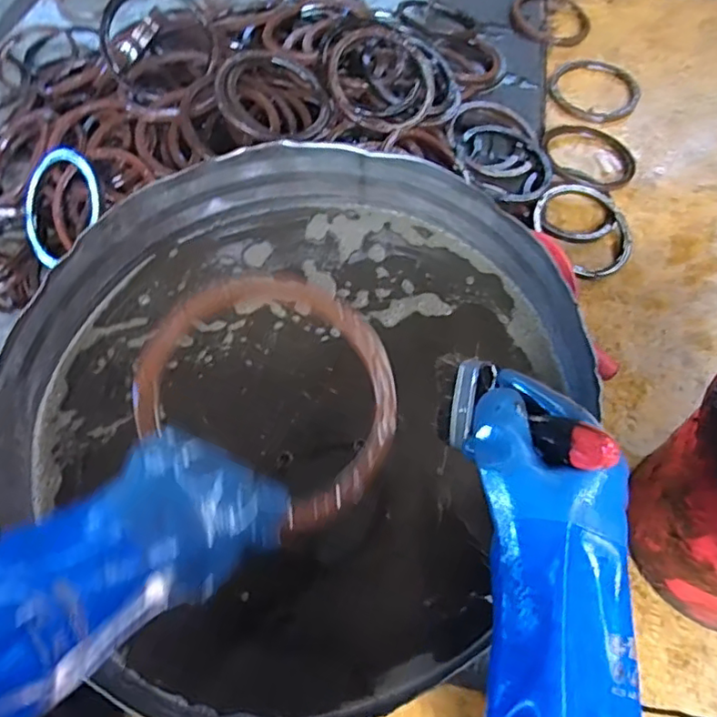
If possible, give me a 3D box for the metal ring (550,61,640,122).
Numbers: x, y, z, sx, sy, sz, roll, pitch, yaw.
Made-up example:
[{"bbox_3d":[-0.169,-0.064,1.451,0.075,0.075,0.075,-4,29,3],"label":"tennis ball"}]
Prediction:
[{"bbox_3d":[0.507,-0.579,1.264,0.184,0.018,0.193,0,59,1],"label":"metal ring"}]

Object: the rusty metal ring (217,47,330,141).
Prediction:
[{"bbox_3d":[-0.139,-0.435,0.980,0.183,0.032,0.159,11,77,-18],"label":"rusty metal ring"}]

